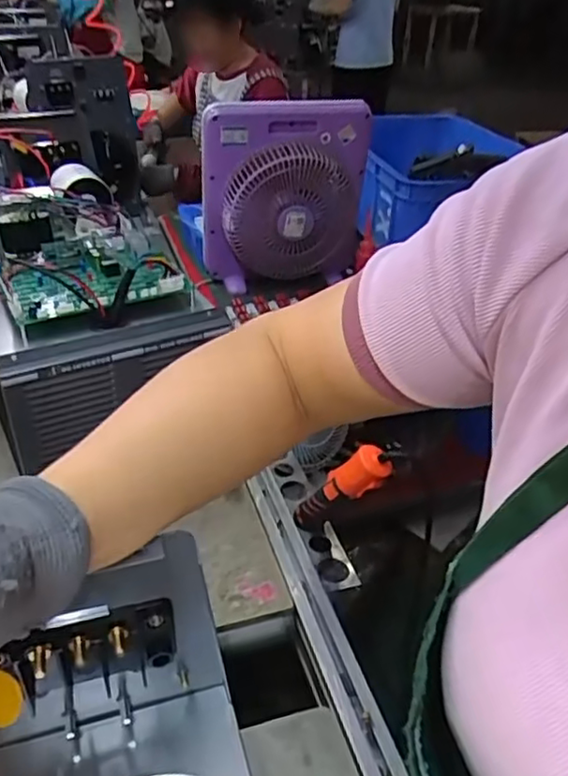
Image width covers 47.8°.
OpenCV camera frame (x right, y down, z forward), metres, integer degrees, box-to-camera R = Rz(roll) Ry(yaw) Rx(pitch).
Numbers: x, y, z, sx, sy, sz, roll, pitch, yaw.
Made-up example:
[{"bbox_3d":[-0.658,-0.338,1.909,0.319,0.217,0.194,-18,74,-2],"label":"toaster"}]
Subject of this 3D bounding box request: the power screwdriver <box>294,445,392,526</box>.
[{"bbox_3d":[0.069,0.126,0.798,0.033,0.198,0.044,-29,77,-36],"label":"power screwdriver"}]

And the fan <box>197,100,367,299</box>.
[{"bbox_3d":[0.017,-0.369,1.256,0.342,0.342,0.093,-8,37,-15],"label":"fan"}]

